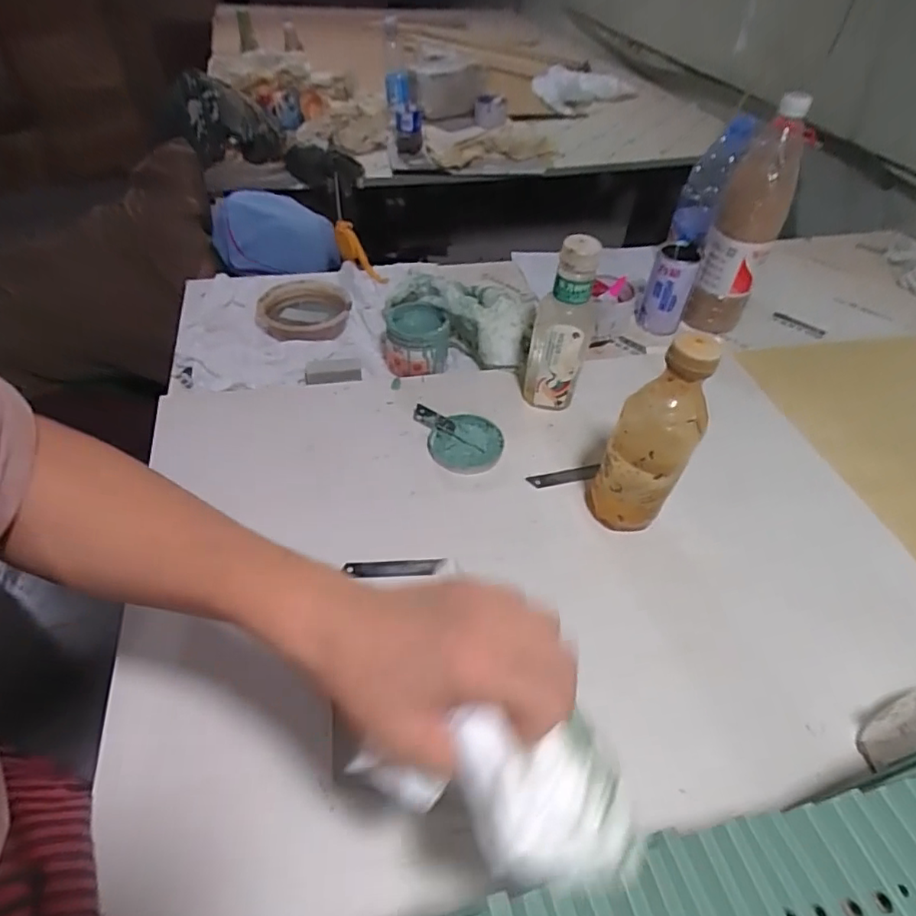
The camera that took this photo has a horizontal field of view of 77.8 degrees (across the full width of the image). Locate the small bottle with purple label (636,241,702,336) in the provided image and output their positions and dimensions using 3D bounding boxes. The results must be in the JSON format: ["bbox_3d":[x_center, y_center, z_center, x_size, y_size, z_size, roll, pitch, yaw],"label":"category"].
[{"bbox_3d":[0.310,-0.247,0.841,0.065,0.132,0.061,21,49,17],"label":"small bottle with purple label"}]

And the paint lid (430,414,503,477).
[{"bbox_3d":[0.010,-0.018,0.643,0.079,0.013,0.081,2,46,-2],"label":"paint lid"}]

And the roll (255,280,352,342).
[{"bbox_3d":[-0.219,-0.210,0.811,0.131,0.020,0.134,2,46,-2],"label":"roll"}]

